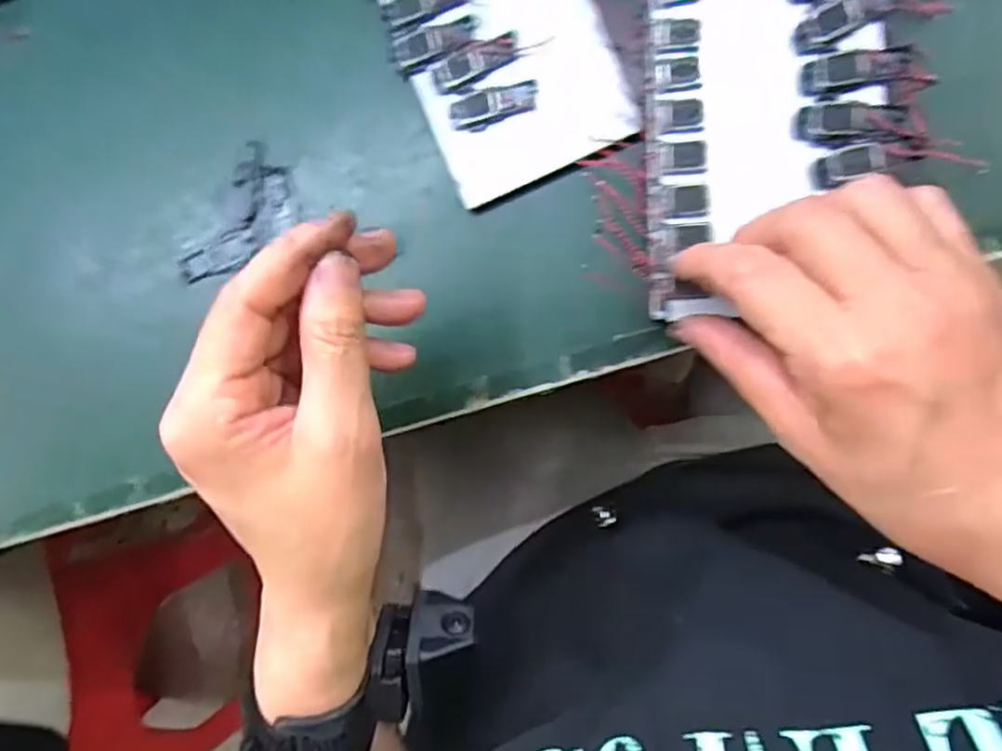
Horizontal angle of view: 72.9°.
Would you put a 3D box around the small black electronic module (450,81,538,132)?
[{"bbox_3d":[-0.003,-0.115,0.288,0.037,0.004,0.015,-9,90,10],"label":"small black electronic module"}]

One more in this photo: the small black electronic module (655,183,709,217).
[{"bbox_3d":[0.073,-0.068,0.261,0.012,0.004,0.010,-3,91,10],"label":"small black electronic module"}]

